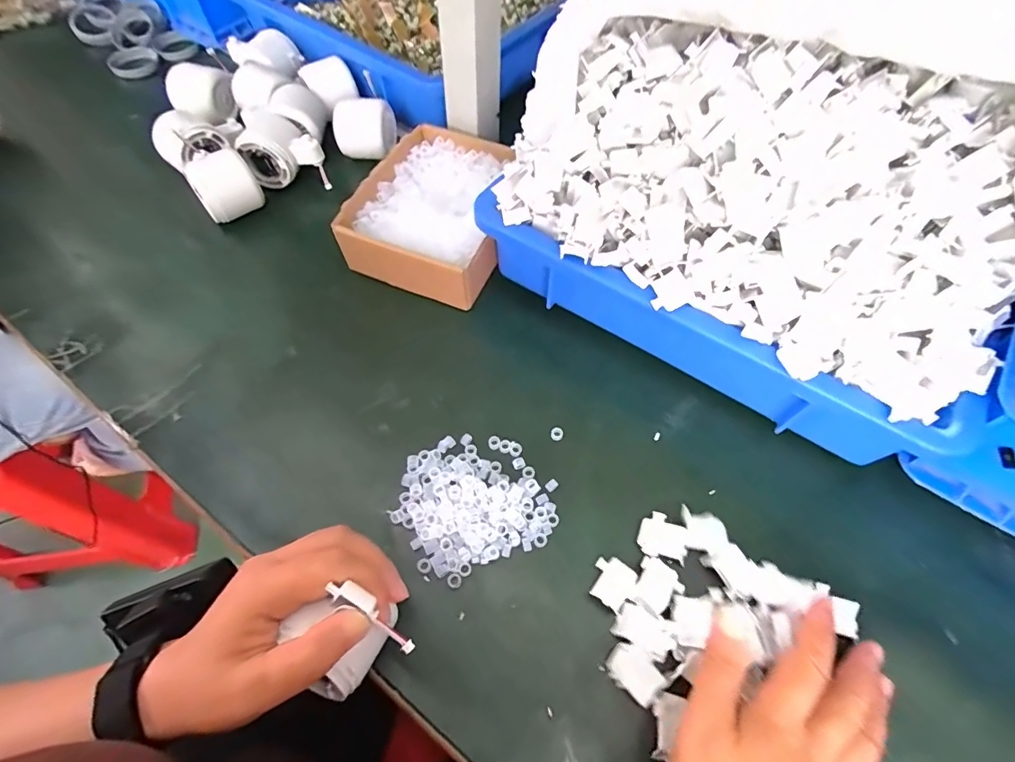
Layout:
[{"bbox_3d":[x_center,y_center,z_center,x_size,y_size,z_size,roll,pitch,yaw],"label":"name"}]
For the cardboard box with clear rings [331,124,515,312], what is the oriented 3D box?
[{"bbox_3d":[-0.063,-0.163,0.466,0.136,0.053,0.177,22,61,13],"label":"cardboard box with clear rings"}]

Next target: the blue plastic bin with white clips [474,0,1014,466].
[{"bbox_3d":[0.165,-0.111,0.354,0.364,0.156,0.193,36,66,18],"label":"blue plastic bin with white clips"}]

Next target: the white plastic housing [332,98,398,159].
[{"bbox_3d":[-0.158,-0.282,0.527,0.064,0.047,0.053,-7,59,-4],"label":"white plastic housing"}]

